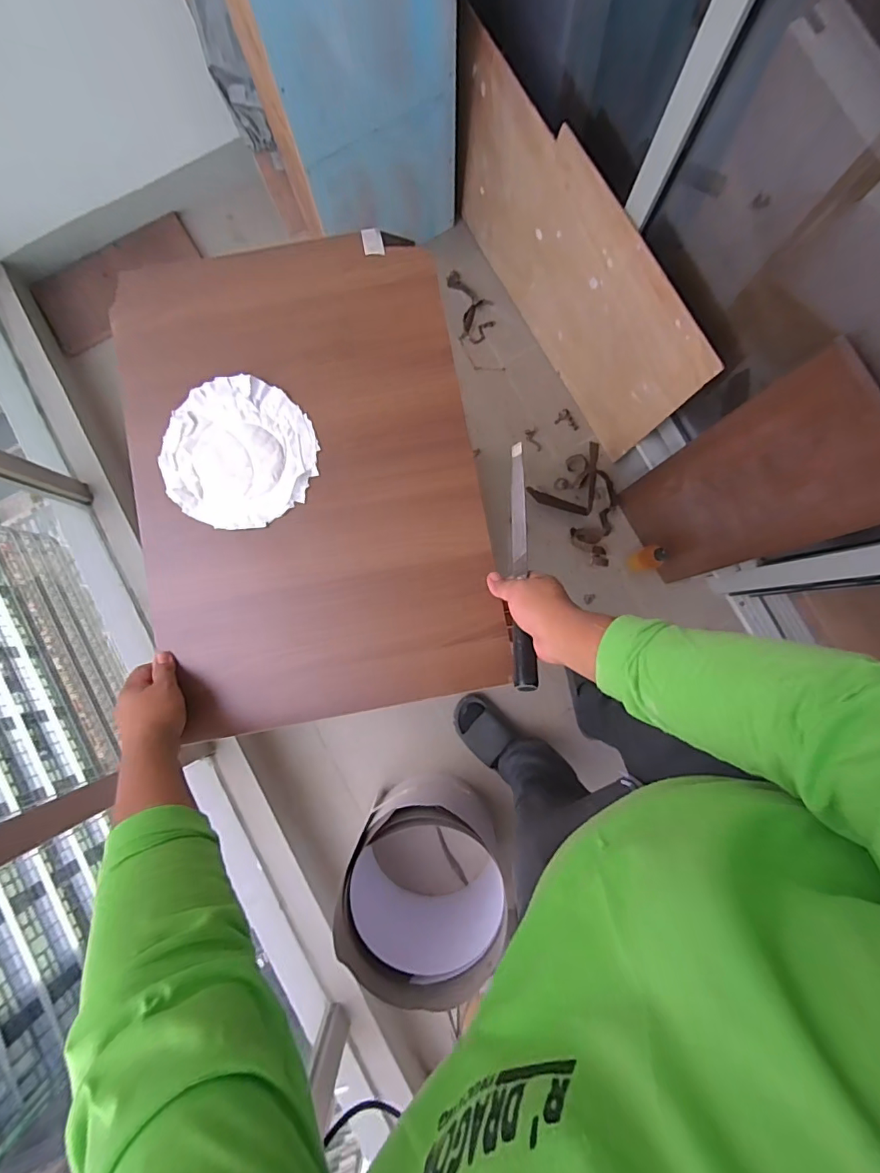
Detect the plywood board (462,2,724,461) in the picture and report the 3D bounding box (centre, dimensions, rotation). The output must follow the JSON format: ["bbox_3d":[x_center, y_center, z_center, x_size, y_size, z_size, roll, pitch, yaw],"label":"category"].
[{"bbox_3d":[0.267,-0.703,1.084,0.021,0.397,0.815,-30,86,-10],"label":"plywood board"}]

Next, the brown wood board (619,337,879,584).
[{"bbox_3d":[0.567,-0.170,0.942,0.023,0.603,0.263,-33,86,-11],"label":"brown wood board"}]

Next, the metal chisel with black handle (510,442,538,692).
[{"bbox_3d":[0.094,-0.038,0.570,0.023,0.022,0.319,2,61,1],"label":"metal chisel with black handle"}]

